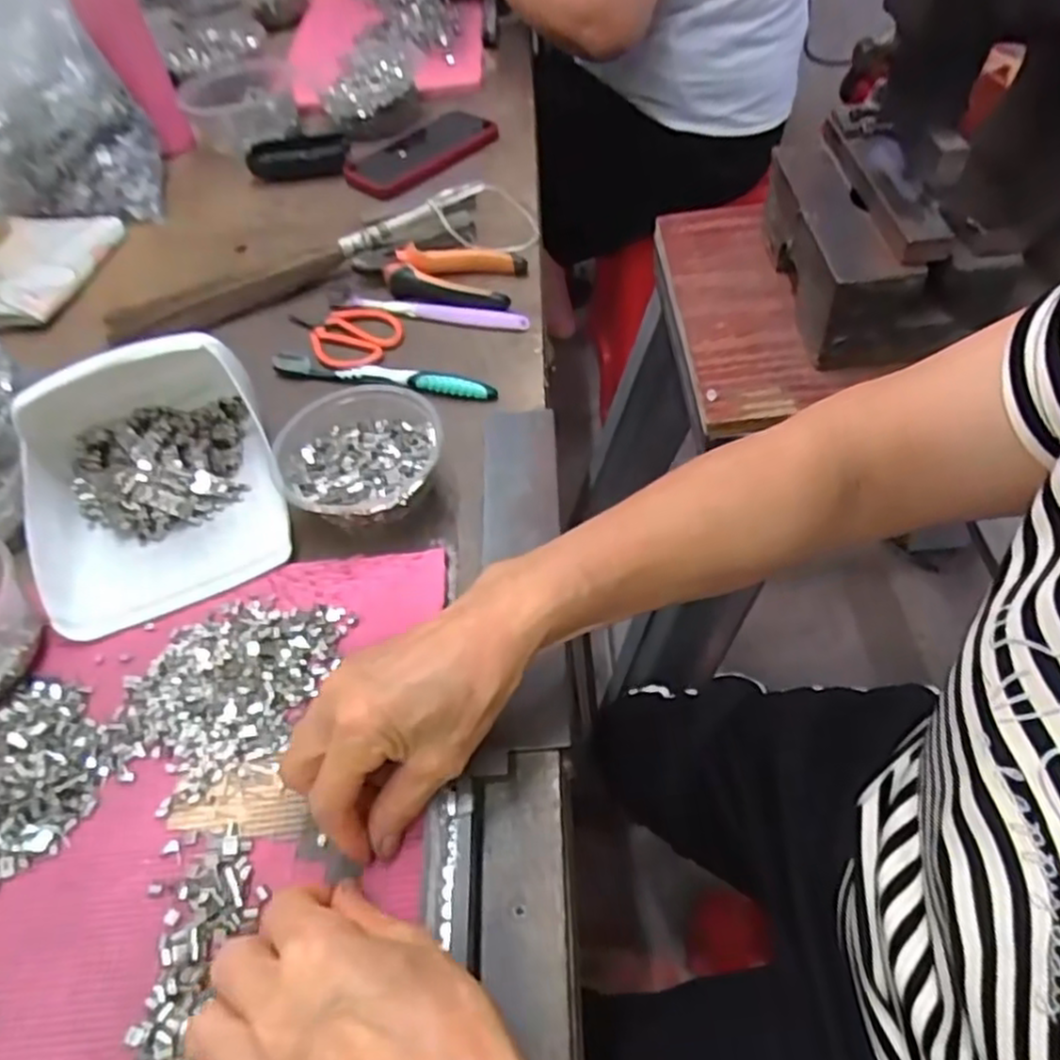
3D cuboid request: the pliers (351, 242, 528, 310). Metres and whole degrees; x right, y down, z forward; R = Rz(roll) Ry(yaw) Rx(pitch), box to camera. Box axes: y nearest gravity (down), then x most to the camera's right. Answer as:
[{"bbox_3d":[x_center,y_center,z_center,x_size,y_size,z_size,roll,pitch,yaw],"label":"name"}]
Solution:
[{"bbox_3d":[-0.082,-0.227,0.645,0.153,0.020,0.083,10,54,16],"label":"pliers"}]

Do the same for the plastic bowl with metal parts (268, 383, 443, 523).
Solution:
[{"bbox_3d":[-0.110,-0.042,0.478,0.104,0.047,0.104,-4,52,5],"label":"plastic bowl with metal parts"}]

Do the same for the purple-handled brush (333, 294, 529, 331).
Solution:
[{"bbox_3d":[-0.086,-0.187,0.616,0.175,0.016,0.018,10,55,16],"label":"purple-handled brush"}]

